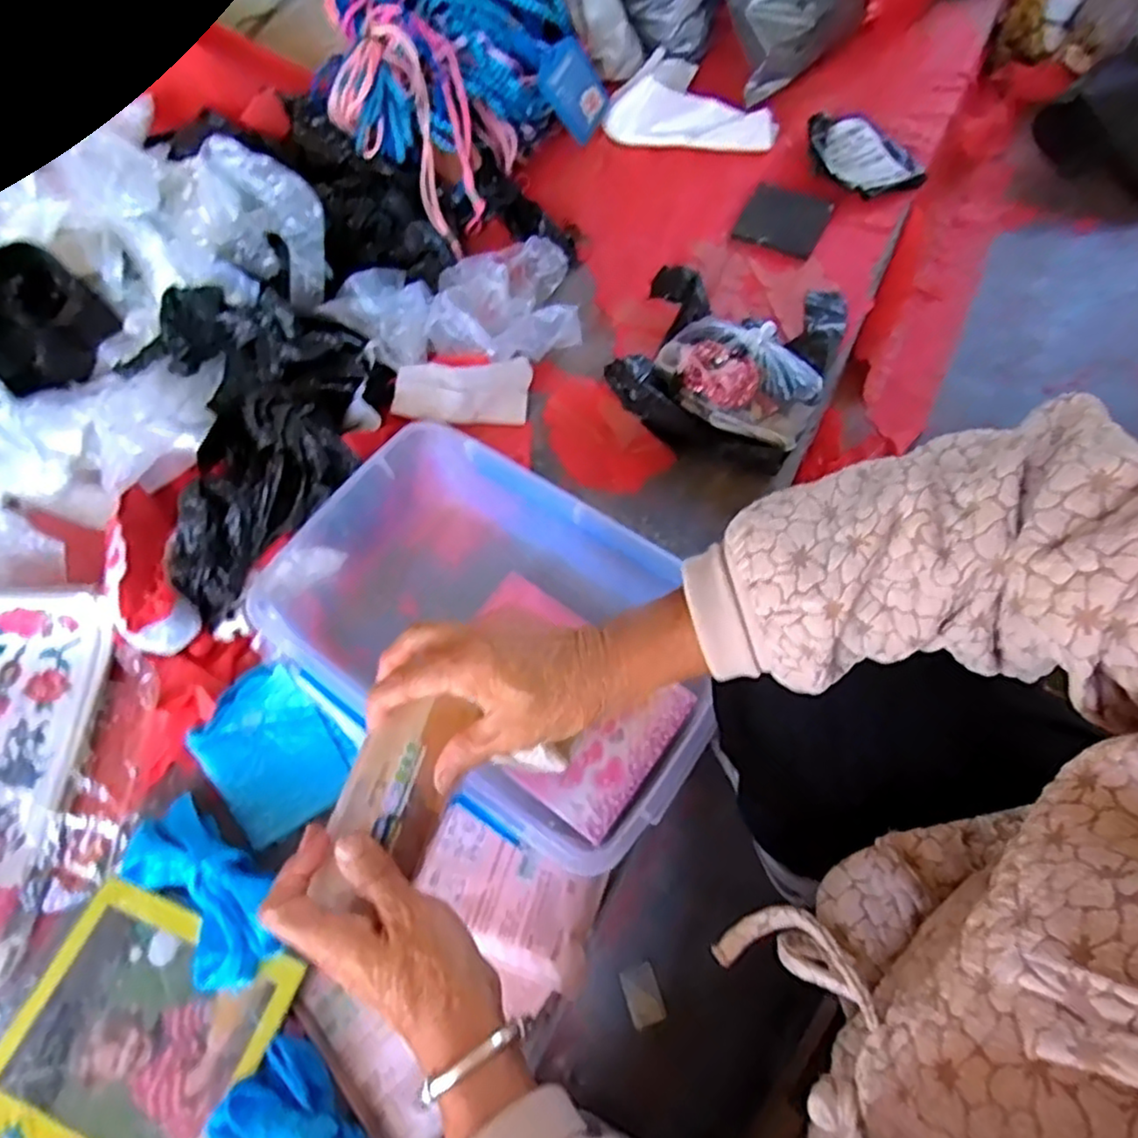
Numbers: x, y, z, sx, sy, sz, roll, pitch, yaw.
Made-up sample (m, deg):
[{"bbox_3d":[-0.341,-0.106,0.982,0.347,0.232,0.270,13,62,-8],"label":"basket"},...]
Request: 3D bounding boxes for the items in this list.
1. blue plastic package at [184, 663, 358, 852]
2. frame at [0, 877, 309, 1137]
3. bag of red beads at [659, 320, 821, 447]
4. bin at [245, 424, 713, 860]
[{"bbox_3d":[-0.261,0.156,0.598,0.109,0.034,0.143,-39,68,-15],"label":"blue plastic package"},{"bbox_3d":[-0.318,0.350,0.495,0.195,0.015,0.190,13,58,17],"label":"frame"},{"bbox_3d":[0.180,-0.208,0.731,0.174,0.057,0.109,32,70,17],"label":"bag of red beads"},{"bbox_3d":[-0.071,0.045,0.595,0.342,0.121,0.234,32,70,17],"label":"bin"}]

